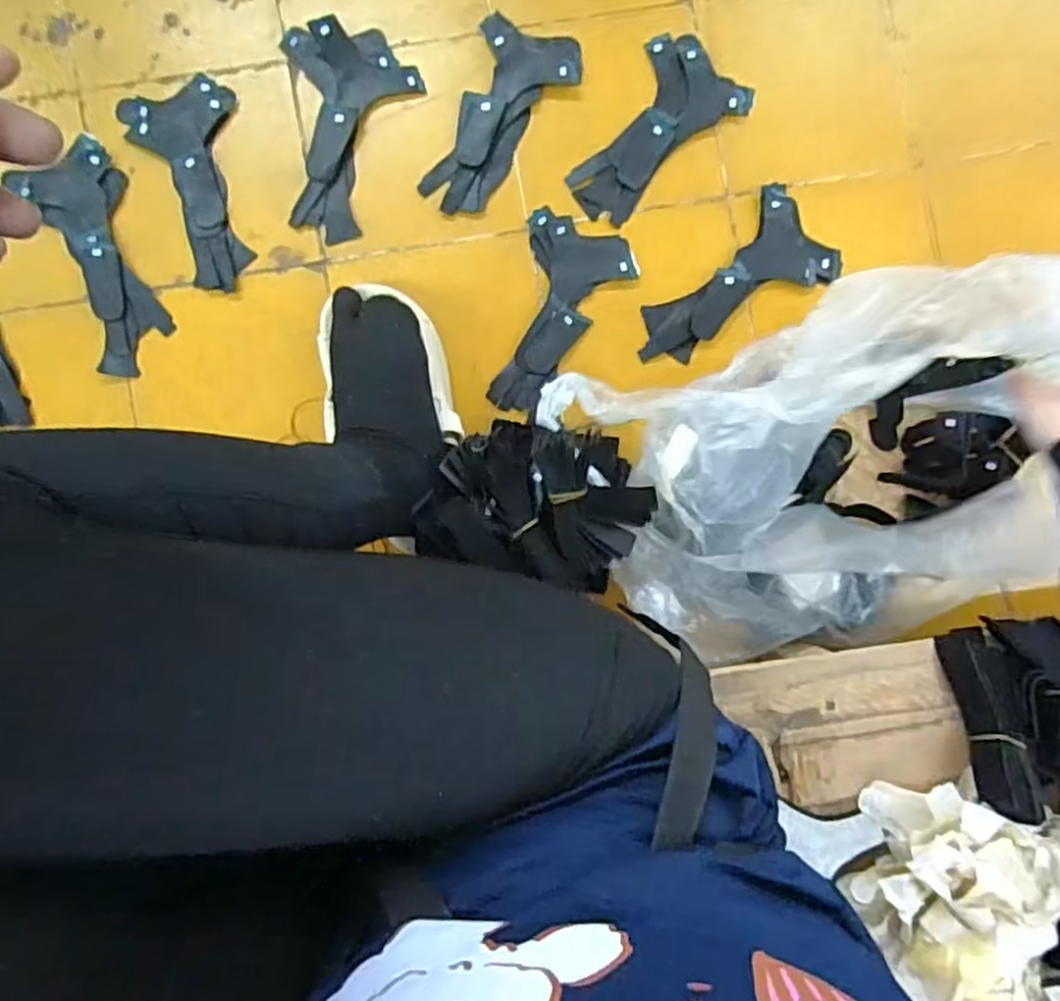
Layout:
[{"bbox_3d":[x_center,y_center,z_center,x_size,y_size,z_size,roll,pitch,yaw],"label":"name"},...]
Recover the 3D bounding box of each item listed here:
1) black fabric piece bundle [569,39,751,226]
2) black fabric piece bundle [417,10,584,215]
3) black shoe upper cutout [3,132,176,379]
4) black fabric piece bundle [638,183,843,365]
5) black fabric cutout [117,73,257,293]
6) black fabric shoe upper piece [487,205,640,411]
[{"bbox_3d":[0.112,-0.361,0.675,0.190,0.007,0.103,-41,90,-1],"label":"black fabric piece bundle"},{"bbox_3d":[-0.027,-0.361,0.668,0.096,0.012,0.192,23,89,-1],"label":"black fabric piece bundle"},{"bbox_3d":[-0.388,-0.221,0.638,0.083,0.022,0.207,-25,90,-1],"label":"black shoe upper cutout"},{"bbox_3d":[0.195,-0.200,0.674,0.205,0.009,0.099,-41,90,-1],"label":"black fabric piece bundle"},{"bbox_3d":[-0.297,-0.293,0.645,0.094,0.010,0.189,-22,90,-1],"label":"black fabric cutout"},{"bbox_3d":[0.034,-0.173,0.662,0.105,0.015,0.186,12,89,-1],"label":"black fabric shoe upper piece"}]

